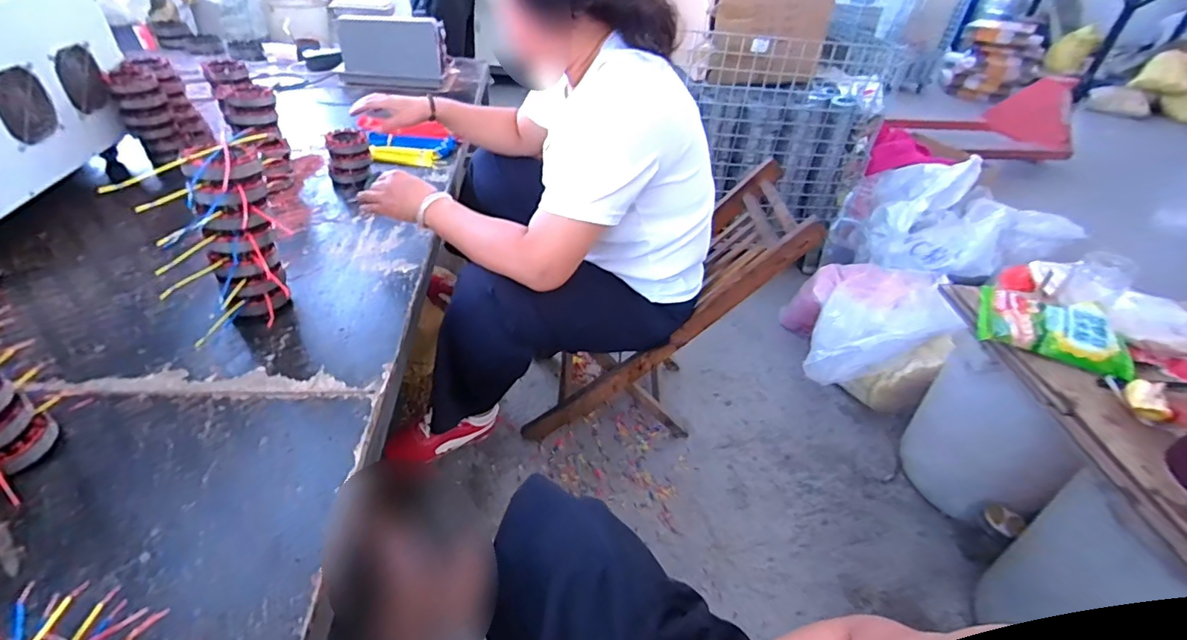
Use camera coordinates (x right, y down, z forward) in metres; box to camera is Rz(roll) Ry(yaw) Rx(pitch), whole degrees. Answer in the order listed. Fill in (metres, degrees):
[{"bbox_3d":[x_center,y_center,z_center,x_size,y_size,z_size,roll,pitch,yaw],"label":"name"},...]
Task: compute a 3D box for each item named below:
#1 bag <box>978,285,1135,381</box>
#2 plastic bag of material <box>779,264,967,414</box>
[{"bbox_3d":[0.837,0.015,0.953,0.222,0.079,0.129,17,39,13],"label":"bag"},{"bbox_3d":[0.758,0.013,1.478,0.308,0.291,0.445,9,38,3],"label":"plastic bag of material"}]

